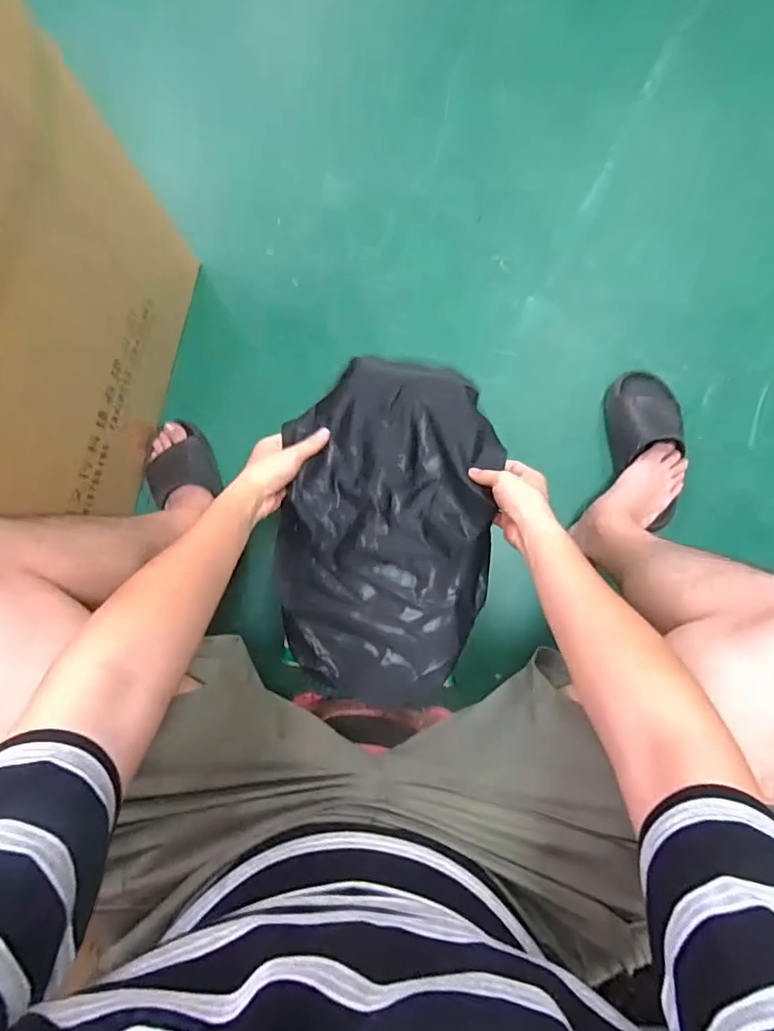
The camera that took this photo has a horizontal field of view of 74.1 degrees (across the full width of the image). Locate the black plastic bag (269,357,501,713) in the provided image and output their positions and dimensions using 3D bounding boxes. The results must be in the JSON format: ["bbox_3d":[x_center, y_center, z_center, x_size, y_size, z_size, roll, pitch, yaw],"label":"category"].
[{"bbox_3d":[0.000,0.017,0.690,0.279,0.054,0.446,6,86,3],"label":"black plastic bag"}]

